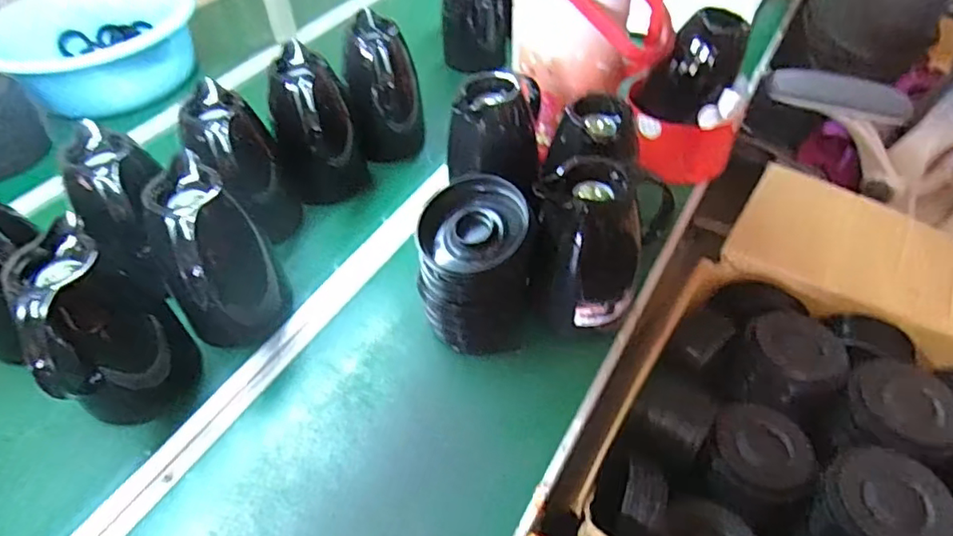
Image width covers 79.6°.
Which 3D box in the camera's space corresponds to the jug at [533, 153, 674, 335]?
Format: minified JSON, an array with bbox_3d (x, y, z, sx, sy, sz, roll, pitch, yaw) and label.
[{"bbox_3d":[0.134,-0.013,0.652,0.141,0.199,0.110,11,49,13],"label":"jug"}]

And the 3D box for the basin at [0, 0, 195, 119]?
[{"bbox_3d":[-0.742,-0.430,1.101,0.331,0.111,0.342,34,57,29],"label":"basin"}]

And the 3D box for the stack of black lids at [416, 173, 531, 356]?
[{"bbox_3d":[-0.001,0.002,0.658,0.125,0.184,0.106,5,48,8],"label":"stack of black lids"}]

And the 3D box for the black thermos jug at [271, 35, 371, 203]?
[{"bbox_3d":[-0.231,-0.189,0.833,0.114,0.204,0.139,1,47,4],"label":"black thermos jug"}]

